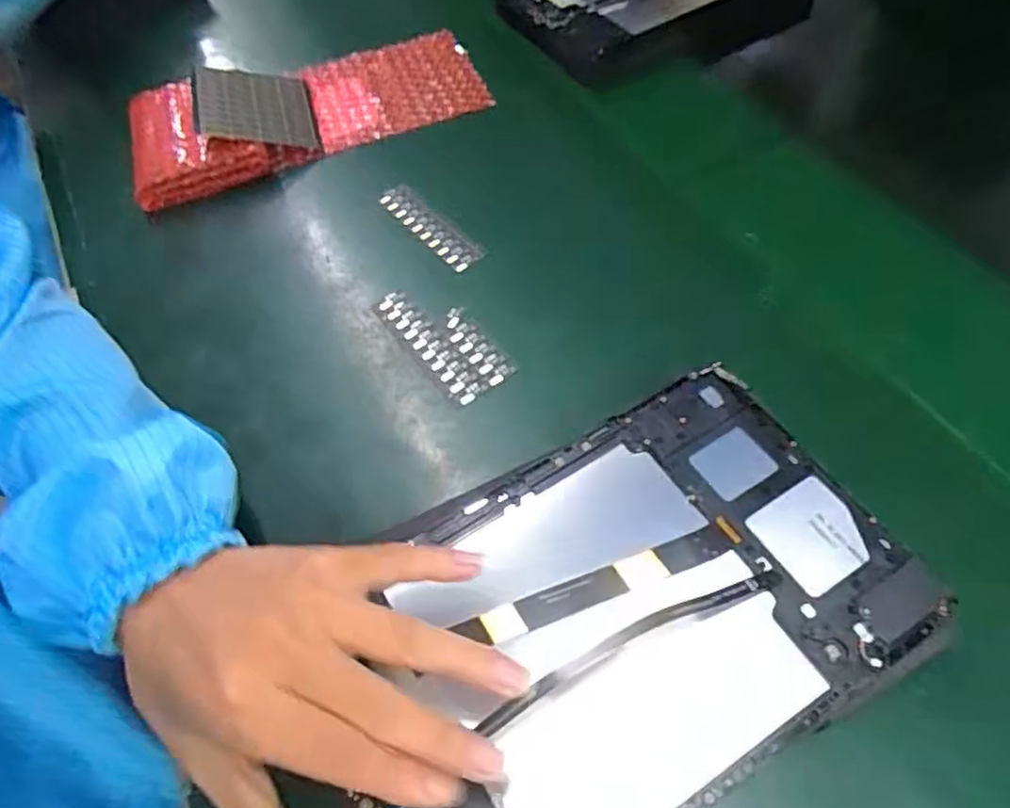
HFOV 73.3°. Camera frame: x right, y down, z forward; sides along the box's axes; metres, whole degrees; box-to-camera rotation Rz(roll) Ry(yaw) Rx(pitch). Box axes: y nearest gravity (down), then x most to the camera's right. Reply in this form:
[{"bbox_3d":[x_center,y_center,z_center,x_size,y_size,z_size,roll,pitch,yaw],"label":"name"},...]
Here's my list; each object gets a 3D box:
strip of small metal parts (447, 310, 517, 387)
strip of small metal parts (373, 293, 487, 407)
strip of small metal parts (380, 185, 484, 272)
[{"bbox_3d":[-0.018,-0.035,0.394,0.016,0.004,0.061,-32,59,-16],"label":"strip of small metal parts"},{"bbox_3d":[-0.047,-0.034,0.405,0.020,0.006,0.095,-34,59,-17],"label":"strip of small metal parts"},{"bbox_3d":[-0.051,-0.120,0.459,0.022,0.007,0.094,-35,60,-18],"label":"strip of small metal parts"}]

